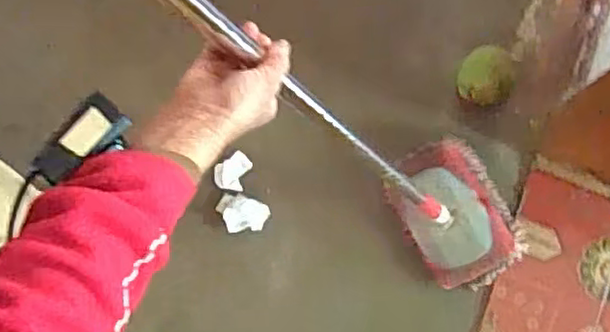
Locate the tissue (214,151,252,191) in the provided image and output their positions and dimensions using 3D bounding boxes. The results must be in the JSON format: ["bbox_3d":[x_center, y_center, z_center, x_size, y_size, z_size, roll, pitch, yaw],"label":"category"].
[{"bbox_3d":[-0.144,0.010,1.297,0.062,0.031,0.080,20,78,2],"label":"tissue"}]

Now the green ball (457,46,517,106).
[{"bbox_3d":[0.367,-0.182,1.314,0.109,0.091,0.114,1,78,-3],"label":"green ball"}]

